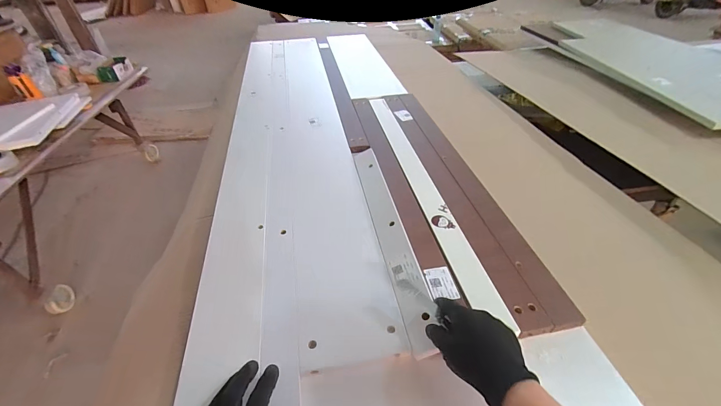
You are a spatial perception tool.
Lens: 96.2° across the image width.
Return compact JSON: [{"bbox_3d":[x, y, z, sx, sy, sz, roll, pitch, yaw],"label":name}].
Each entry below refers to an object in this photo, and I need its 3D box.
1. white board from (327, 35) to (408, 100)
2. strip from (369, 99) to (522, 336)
[{"bbox_3d":[-0.003,-0.559,1.264,0.179,0.012,0.658,-9,42,-7],"label":"white board"},{"bbox_3d":[0.128,-0.069,0.729,0.055,0.012,0.738,-9,42,-7],"label":"strip"}]

